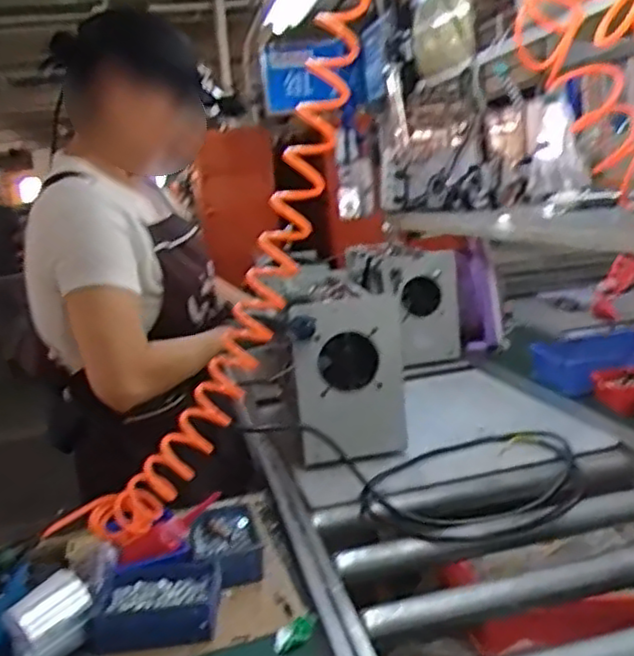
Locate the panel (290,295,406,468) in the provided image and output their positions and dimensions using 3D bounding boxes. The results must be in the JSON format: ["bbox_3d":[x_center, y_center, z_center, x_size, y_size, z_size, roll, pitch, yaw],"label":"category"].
[{"bbox_3d":[0.062,0.110,1.300,0.212,0.310,0.036,-9,12,-13],"label":"panel"}]

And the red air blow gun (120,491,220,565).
[{"bbox_3d":[-0.182,0.263,0.901,0.142,0.036,0.031,-34,15,-5],"label":"red air blow gun"}]

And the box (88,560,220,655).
[{"bbox_3d":[-0.187,0.329,0.831,0.145,0.048,0.092,-7,11,0],"label":"box"}]

